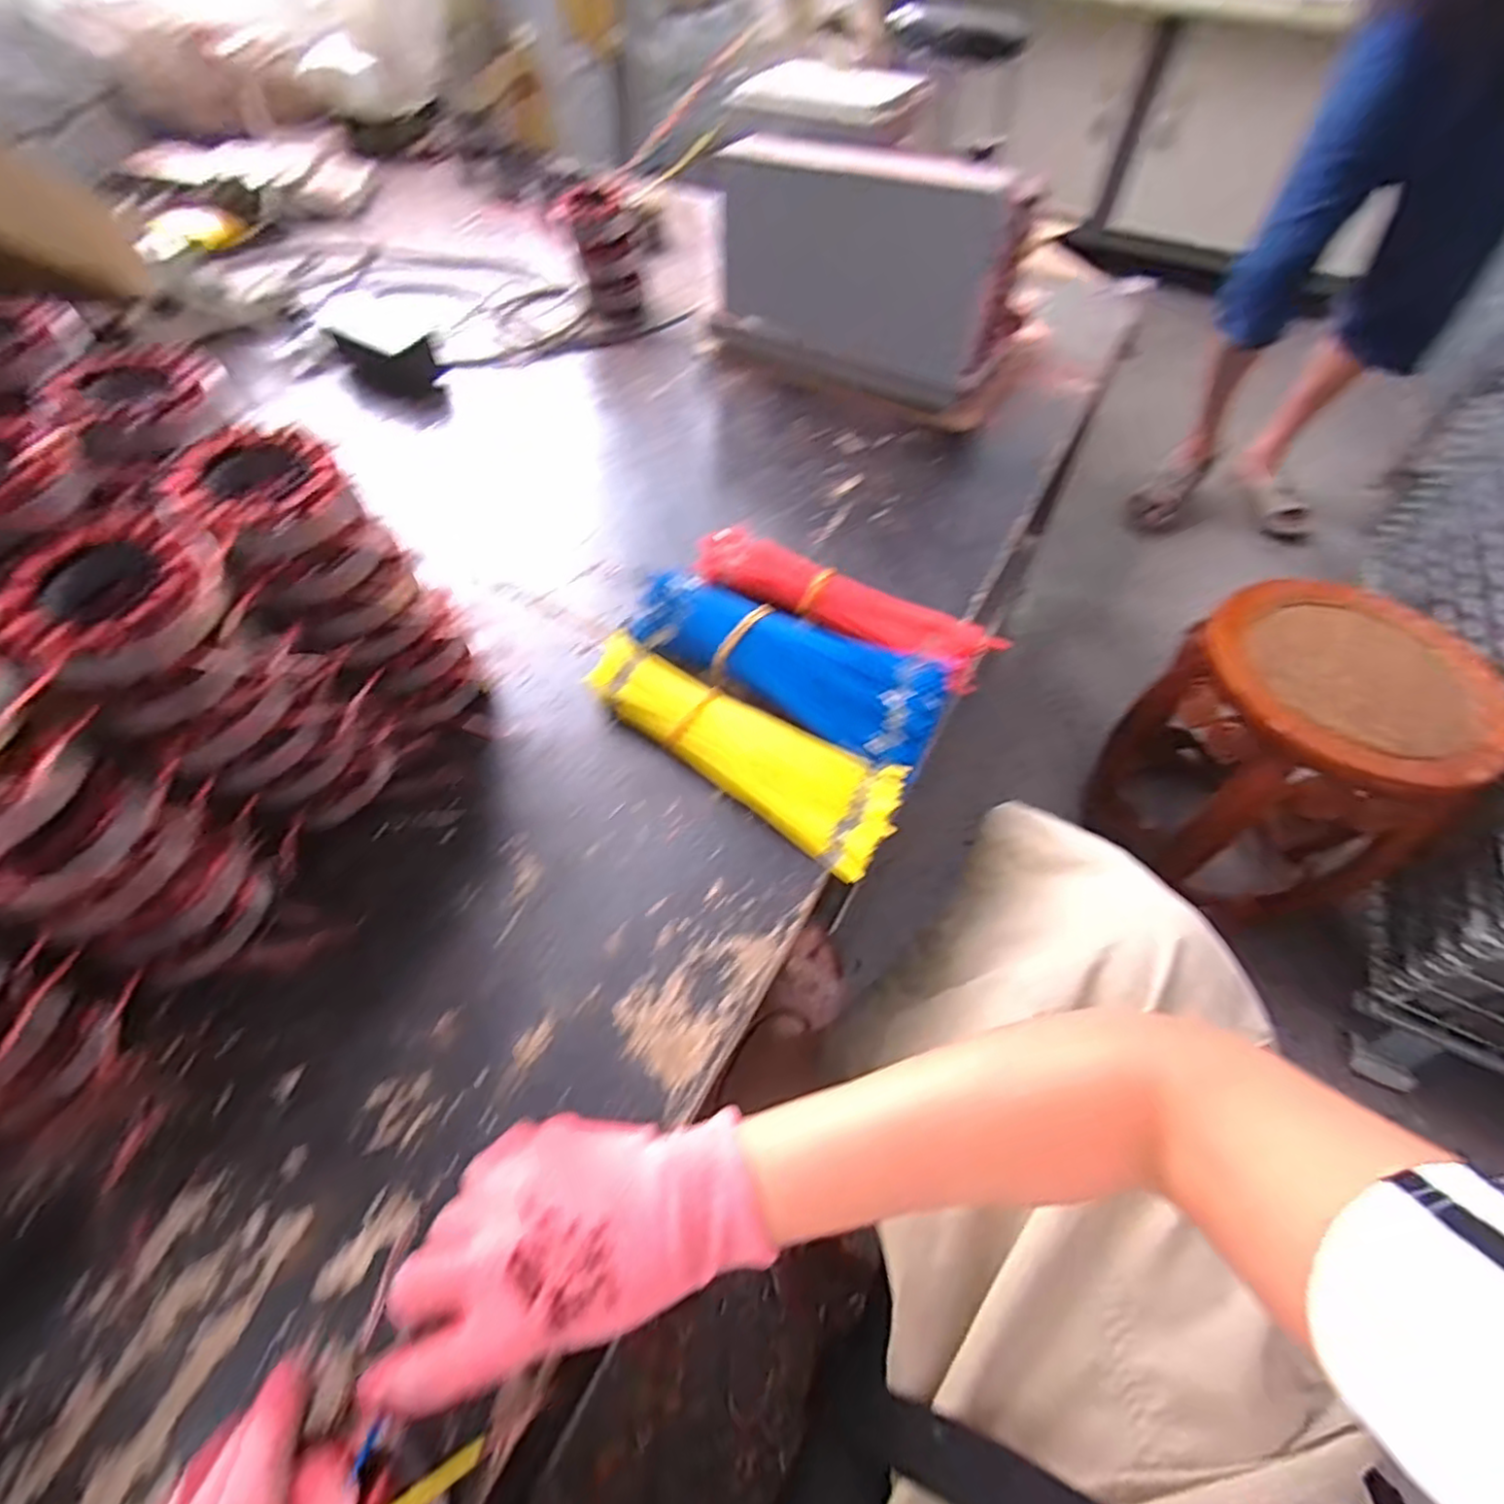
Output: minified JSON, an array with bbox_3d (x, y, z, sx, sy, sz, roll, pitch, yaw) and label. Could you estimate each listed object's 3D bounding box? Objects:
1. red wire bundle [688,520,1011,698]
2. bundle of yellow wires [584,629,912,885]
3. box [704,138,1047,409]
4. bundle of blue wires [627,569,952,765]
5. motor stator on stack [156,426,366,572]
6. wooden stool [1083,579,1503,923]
[{"bbox_3d":[0.071,-0.122,0.571,0.254,0.029,0.057,28,58,17],"label":"red wire bundle"},{"bbox_3d":[-0.008,-0.012,0.487,0.242,0.027,0.076,33,60,20],"label":"bundle of yellow wires"},{"bbox_3d":[0.108,-0.507,0.728,0.313,0.194,0.097,25,58,15],"label":"box"},{"bbox_3d":[0.025,-0.073,0.523,0.241,0.044,0.103,24,57,15],"label":"bundle of blue wires"},{"bbox_3d":[-0.260,-0.138,0.373,0.088,0.027,0.079,34,60,21],"label":"motor stator on stack"},{"bbox_3d":[0.689,0.016,0.935,0.350,0.378,0.289,39,62,23],"label":"wooden stool"}]

